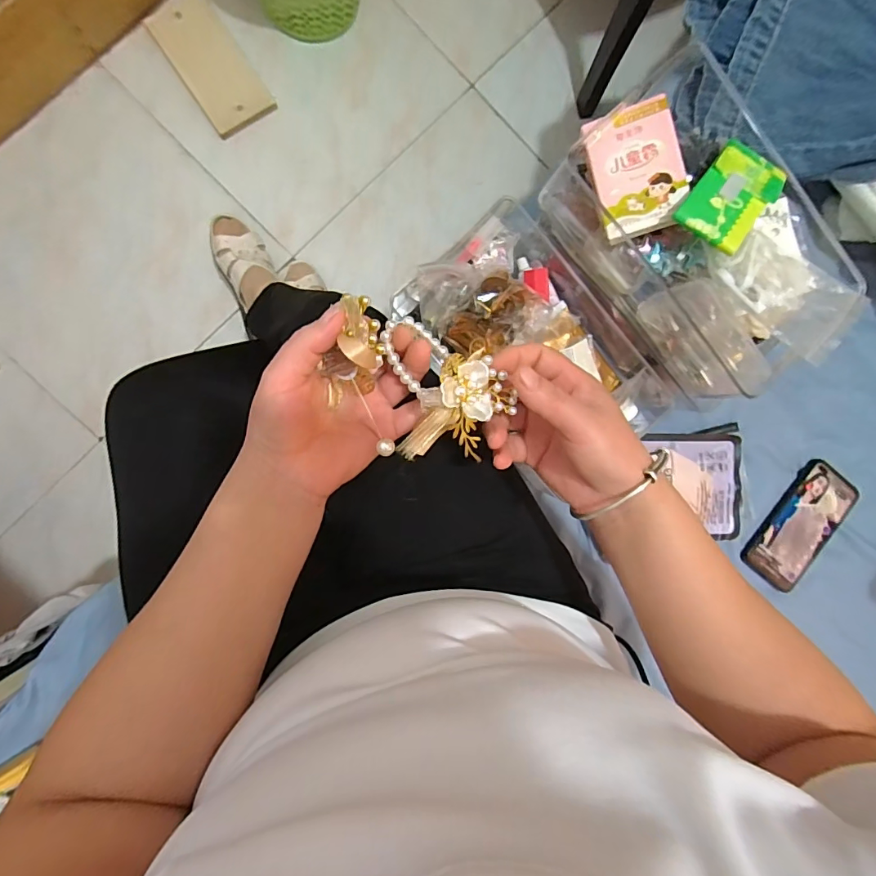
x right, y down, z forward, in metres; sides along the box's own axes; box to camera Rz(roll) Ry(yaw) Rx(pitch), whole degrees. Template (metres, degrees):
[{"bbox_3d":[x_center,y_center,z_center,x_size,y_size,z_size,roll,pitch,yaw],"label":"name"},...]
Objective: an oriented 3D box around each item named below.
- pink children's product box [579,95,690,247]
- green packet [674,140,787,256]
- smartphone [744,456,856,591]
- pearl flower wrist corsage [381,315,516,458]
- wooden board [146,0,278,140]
[{"bbox_3d":[0.160,-0.216,0.376,0.065,0.018,0.098,-11,88,16],"label":"pink children's product box"},{"bbox_3d":[0.227,-0.188,0.359,0.056,0.014,0.098,41,75,8],"label":"green packet"},{"bbox_3d":[0.421,0.101,0.536,0.082,0.011,0.149,34,87,-5],"label":"smartphone"},{"bbox_3d":[0.009,-0.033,0.289,0.077,0.025,0.089,-8,91,-6],"label":"pearl flower wrist corsage"},{"bbox_3d":[-0.424,-0.700,0.865,0.121,0.012,0.244,-35,94,-4],"label":"wooden board"}]

